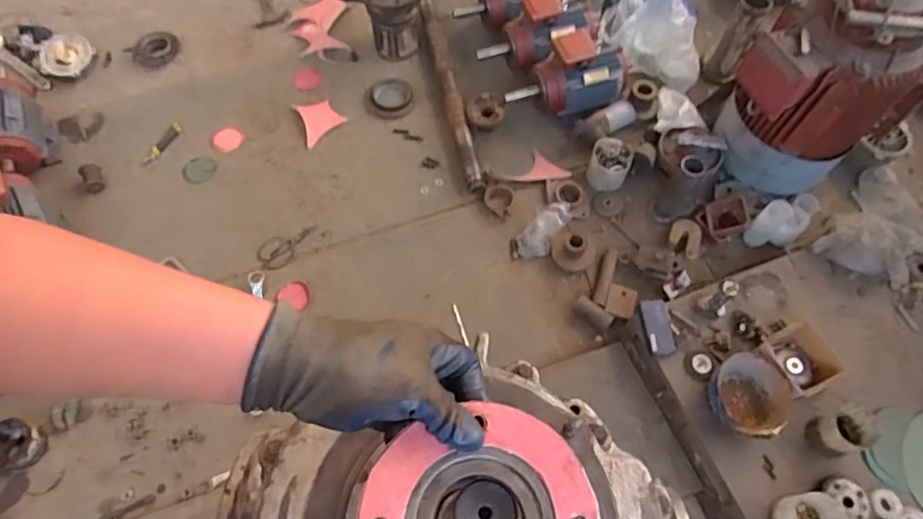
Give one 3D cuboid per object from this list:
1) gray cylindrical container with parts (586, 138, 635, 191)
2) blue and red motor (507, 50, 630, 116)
[{"bbox_3d":[0.429,-0.277,1.703,0.116,0.103,0.127,0,63,0],"label":"gray cylindrical container with parts"},{"bbox_3d":[0.333,-0.538,1.789,0.383,0.158,0.146,-3,62,-3],"label":"blue and red motor"}]

